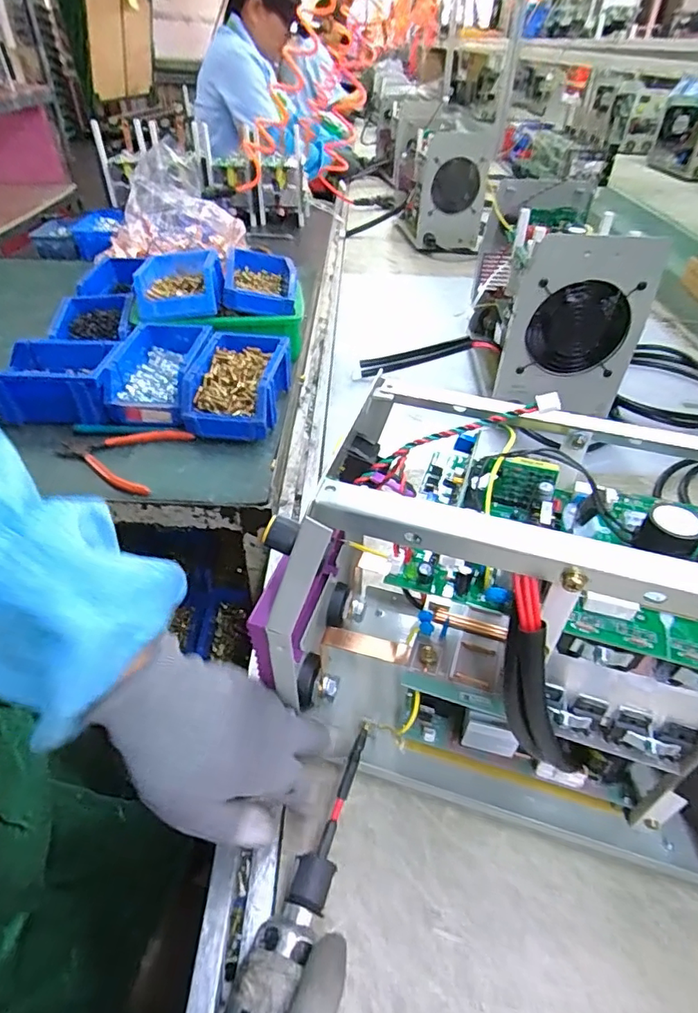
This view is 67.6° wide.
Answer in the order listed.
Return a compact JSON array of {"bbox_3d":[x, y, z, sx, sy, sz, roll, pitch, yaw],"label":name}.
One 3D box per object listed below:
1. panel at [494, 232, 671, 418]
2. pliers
[{"bbox_3d":[0.260,-0.199,0.611,0.136,0.224,0.032,10,56,11],"label":"panel"},{"bbox_3d":[-0.268,-0.060,0.599,0.137,0.009,0.115,9,42,9],"label":"pliers"}]

